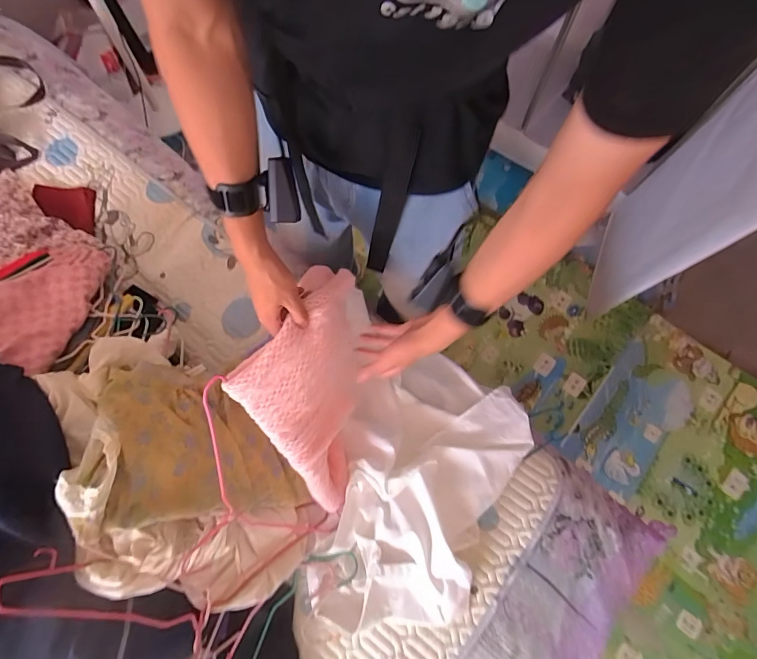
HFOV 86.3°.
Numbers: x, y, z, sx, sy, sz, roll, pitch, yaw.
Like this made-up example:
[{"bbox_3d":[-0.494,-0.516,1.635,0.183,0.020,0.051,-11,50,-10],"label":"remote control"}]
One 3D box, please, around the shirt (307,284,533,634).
[{"bbox_3d":[0.081,0.285,0.734,0.370,0.084,0.479,11,74,5],"label":"shirt"}]

